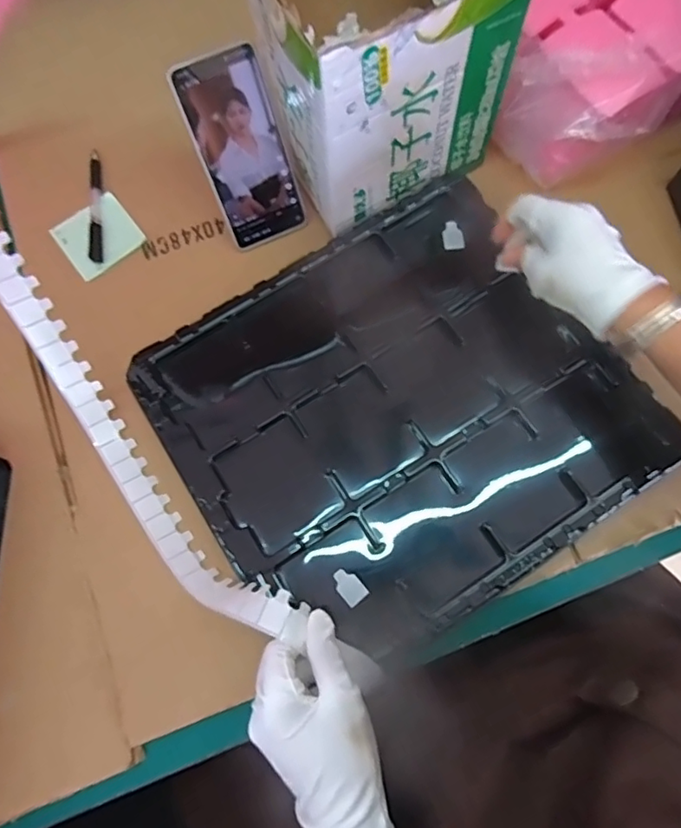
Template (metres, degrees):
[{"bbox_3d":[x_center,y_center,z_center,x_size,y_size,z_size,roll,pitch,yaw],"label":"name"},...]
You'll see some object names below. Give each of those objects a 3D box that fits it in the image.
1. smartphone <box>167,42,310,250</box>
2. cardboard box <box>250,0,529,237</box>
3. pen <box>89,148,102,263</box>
[{"bbox_3d":[-0.087,-0.239,0.517,0.078,0.163,0.010,-28,42,-7],"label":"smartphone"},{"bbox_3d":[0.034,-0.307,0.495,0.189,0.197,0.161,-26,76,-7],"label":"cardboard box"},{"bbox_3d":[-0.257,-0.219,0.584,0.013,0.008,0.133,-7,74,-2],"label":"pen"}]

